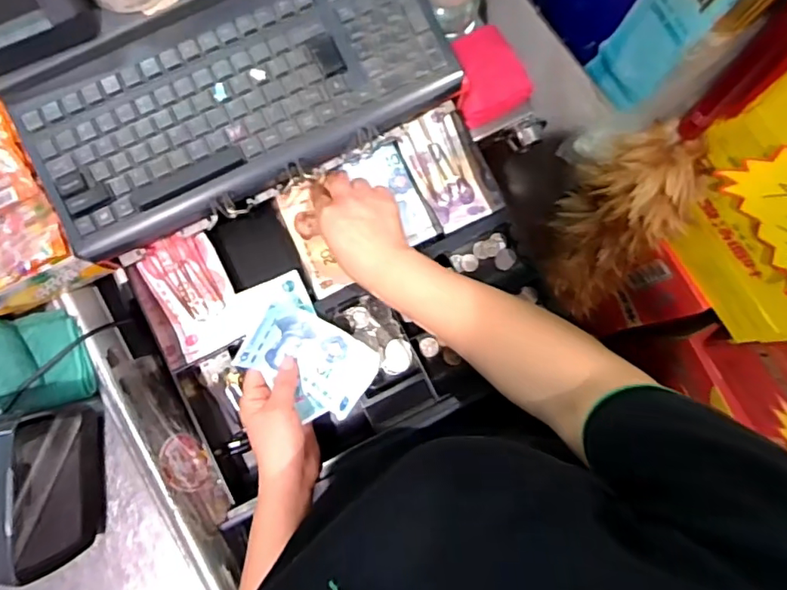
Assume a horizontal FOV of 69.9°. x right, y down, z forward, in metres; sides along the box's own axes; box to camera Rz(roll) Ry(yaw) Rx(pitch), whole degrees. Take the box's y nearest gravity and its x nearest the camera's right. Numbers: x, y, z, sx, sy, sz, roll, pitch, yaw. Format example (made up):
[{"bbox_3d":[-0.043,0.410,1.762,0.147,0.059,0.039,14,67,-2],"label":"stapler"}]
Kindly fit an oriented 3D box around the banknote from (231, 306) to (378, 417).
[{"bbox_3d":[-0.077,0.057,0.524,0.113,0.037,0.072,29,83,3],"label":"banknote"}]

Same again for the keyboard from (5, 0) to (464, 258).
[{"bbox_3d":[-0.138,-0.184,0.526,0.387,0.034,0.157,-27,84,-4],"label":"keyboard"}]

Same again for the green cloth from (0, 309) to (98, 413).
[{"bbox_3d":[-0.394,0.071,0.611,0.123,0.036,0.106,-12,83,-2],"label":"green cloth"}]

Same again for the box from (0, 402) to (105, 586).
[{"bbox_3d":[-0.363,0.193,0.539,0.097,0.146,0.154,-6,83,-1],"label":"box"}]

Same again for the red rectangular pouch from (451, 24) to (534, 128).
[{"bbox_3d":[0.105,-0.255,0.639,0.079,0.020,0.107,-19,83,-3],"label":"red rectangular pouch"}]

